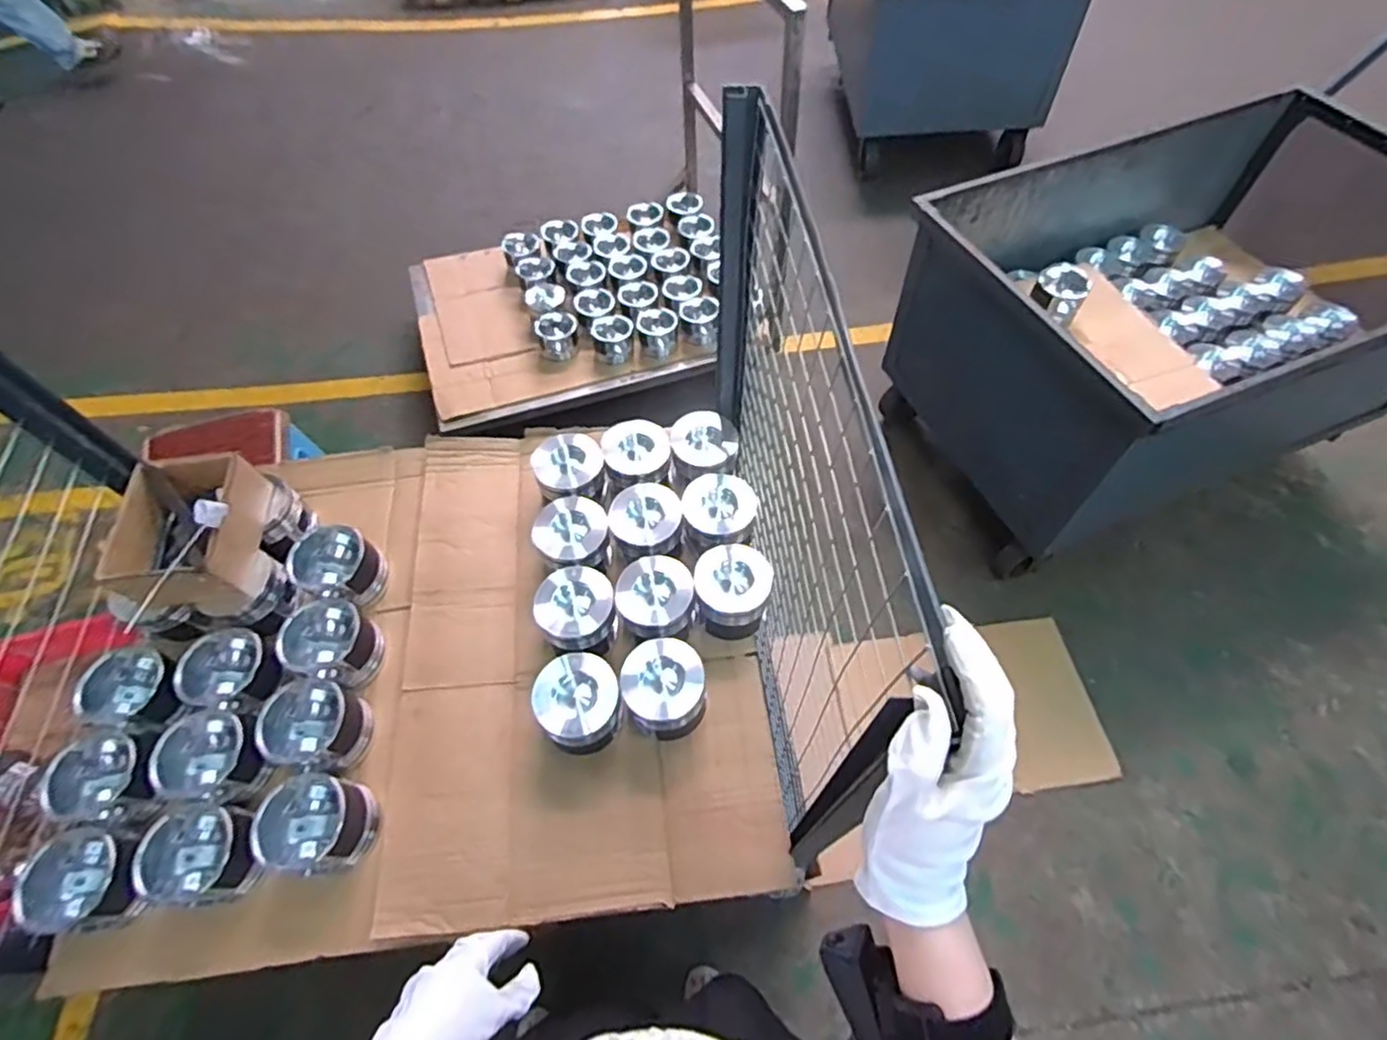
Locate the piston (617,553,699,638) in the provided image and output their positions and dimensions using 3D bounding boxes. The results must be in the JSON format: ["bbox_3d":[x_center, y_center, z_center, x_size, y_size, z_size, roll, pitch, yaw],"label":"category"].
[{"bbox_3d":[-0.055,0.118,0.986,0.114,0.087,0.108,0,58,3],"label":"piston"}]

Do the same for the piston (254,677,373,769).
[{"bbox_3d":[-0.520,0.285,0.910,0.119,0.079,0.113,-1,57,2],"label":"piston"}]

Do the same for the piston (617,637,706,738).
[{"bbox_3d":[-0.042,0.230,0.918,0.117,0.087,0.127,-1,57,2],"label":"piston"}]

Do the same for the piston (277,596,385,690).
[{"bbox_3d":[-0.531,0.183,0.972,0.121,0.079,0.112,-1,57,2],"label":"piston"}]

